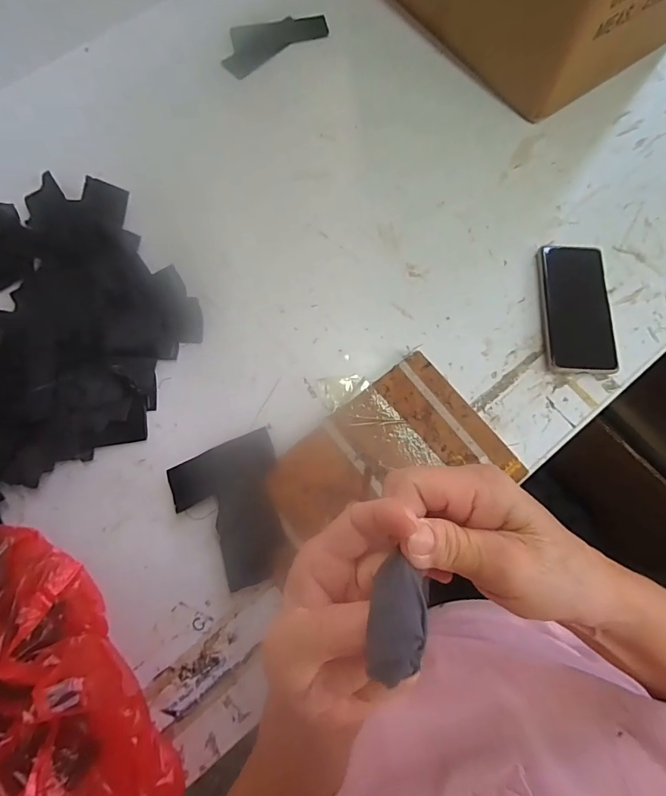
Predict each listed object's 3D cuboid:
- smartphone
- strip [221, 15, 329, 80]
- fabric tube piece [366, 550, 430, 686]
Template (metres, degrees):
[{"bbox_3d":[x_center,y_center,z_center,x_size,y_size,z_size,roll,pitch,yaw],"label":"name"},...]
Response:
[{"bbox_3d":[0.281,-0.107,0.509,0.074,0.010,0.159,3,73,2],"label":"smartphone"},{"bbox_3d":[-0.090,-0.531,0.645,0.160,0.007,0.077,-30,75,-7],"label":"strip"},{"bbox_3d":[0.026,0.085,0.173,0.022,0.010,0.048,10,44,5],"label":"fabric tube piece"}]

